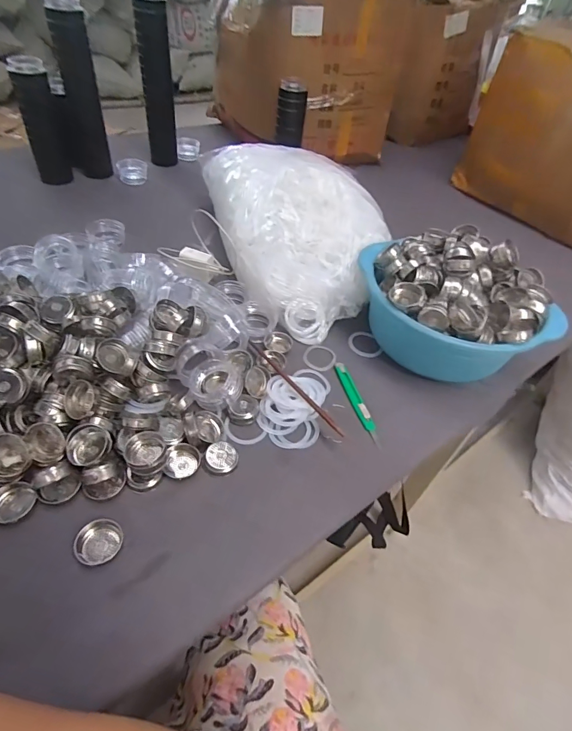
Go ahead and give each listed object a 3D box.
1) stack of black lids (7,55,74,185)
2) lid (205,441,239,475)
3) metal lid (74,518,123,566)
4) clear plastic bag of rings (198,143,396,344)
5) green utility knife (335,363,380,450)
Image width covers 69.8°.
[{"bbox_3d":[-0.515,-0.516,0.880,0.081,0.220,0.081,-16,51,-21],"label":"stack of black lids"},{"bbox_3d":[-0.080,0.114,0.505,0.039,0.014,0.038,-4,48,-12],"label":"lid"},{"bbox_3d":[-0.193,0.181,0.423,0.043,0.008,0.045,4,47,-4],"label":"metal lid"},{"bbox_3d":[0.001,-0.275,0.772,0.248,0.162,0.470,-16,51,-21],"label":"clear plastic bag of rings"},{"bbox_3d":[0.102,0.050,0.594,0.020,0.008,0.145,-8,49,-15],"label":"green utility knife"}]

